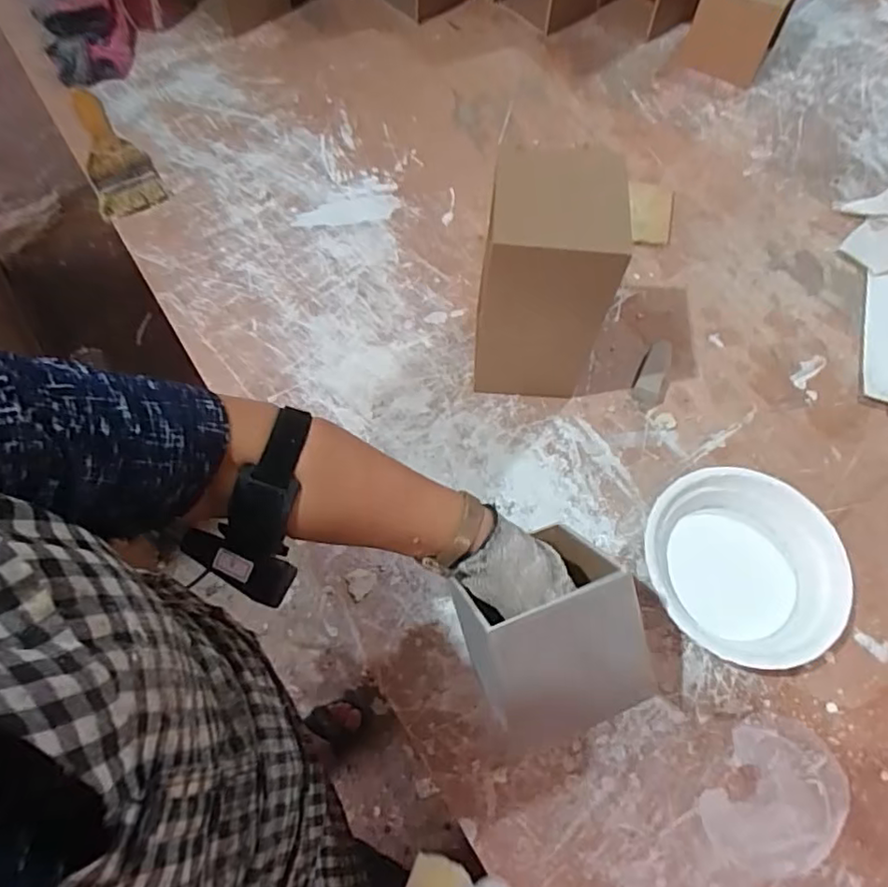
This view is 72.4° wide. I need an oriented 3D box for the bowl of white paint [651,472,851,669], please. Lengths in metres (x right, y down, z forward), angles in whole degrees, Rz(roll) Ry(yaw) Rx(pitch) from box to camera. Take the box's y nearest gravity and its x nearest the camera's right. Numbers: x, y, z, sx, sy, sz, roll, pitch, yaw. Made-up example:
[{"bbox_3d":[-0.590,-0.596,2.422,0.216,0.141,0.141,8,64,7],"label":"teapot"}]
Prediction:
[{"bbox_3d":[0.262,0.113,0.550,0.163,0.059,0.167,0,63,-1],"label":"bowl of white paint"}]

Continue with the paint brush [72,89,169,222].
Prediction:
[{"bbox_3d":[-0.451,-0.402,0.817,0.081,0.021,0.268,-26,67,-11],"label":"paint brush"}]

